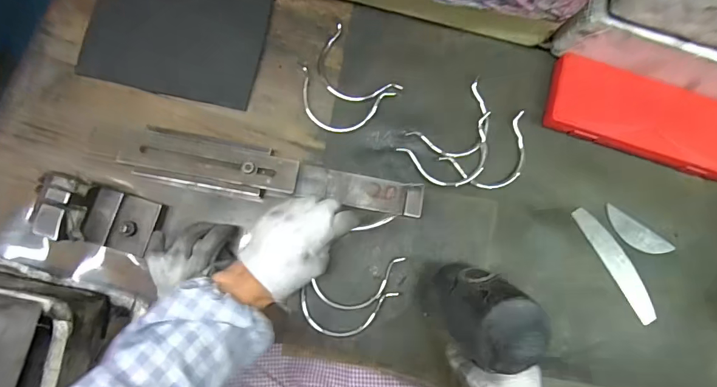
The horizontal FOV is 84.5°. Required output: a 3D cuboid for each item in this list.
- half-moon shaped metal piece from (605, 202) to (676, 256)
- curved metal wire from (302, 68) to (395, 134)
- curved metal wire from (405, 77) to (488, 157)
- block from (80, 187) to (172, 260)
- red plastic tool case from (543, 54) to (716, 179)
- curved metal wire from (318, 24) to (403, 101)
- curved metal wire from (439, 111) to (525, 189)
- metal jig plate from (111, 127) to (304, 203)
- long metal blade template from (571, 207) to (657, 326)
[{"bbox_3d":[0.352,0.052,0.500,0.093,0.005,0.032,36,82,1],"label":"half-moon shaped metal piece"},{"bbox_3d":[-0.021,-0.110,0.495,0.118,0.005,0.069,17,82,-2],"label":"curved metal wire"},{"bbox_3d":[0.128,-0.084,0.492,0.114,0.012,0.069,-37,87,-8],"label":"curved metal wire"},{"bbox_3d":[-0.256,0.033,0.437,0.065,0.033,0.059,17,82,-2],"label":"block"},{"bbox_3d":[0.363,-0.097,0.499,0.243,0.027,0.101,17,82,-2],"label":"red plastic tool case"},{"bbox_3d":[-0.009,-0.151,0.499,0.068,0.012,0.114,-43,87,-8],"label":"curved metal wire"},{"bbox_3d":[0.172,-0.044,0.492,0.120,0.006,0.070,-30,86,-7],"label":"curved metal wire"},{"bbox_3d":[-0.172,-0.035,0.457,0.198,0.031,0.059,11,82,-2],"label":"metal jig plate"},{"bbox_3d":[0.322,0.086,0.491,0.031,0.004,0.156,-30,86,-7],"label":"long metal blade template"}]

